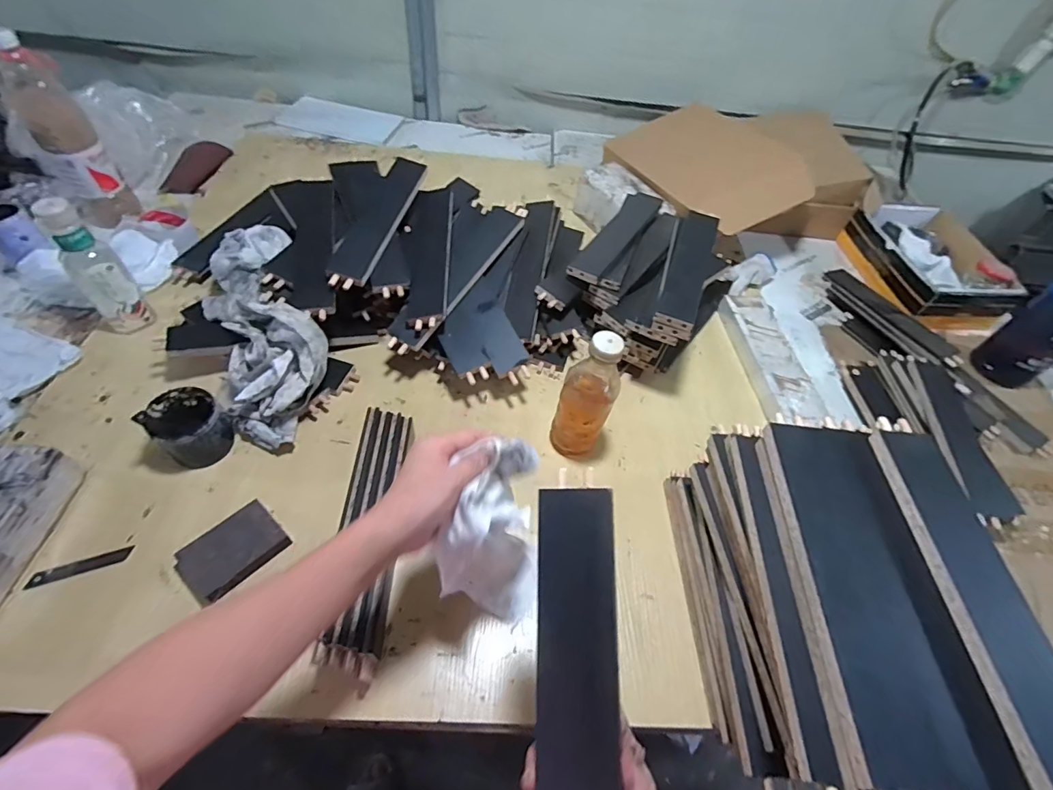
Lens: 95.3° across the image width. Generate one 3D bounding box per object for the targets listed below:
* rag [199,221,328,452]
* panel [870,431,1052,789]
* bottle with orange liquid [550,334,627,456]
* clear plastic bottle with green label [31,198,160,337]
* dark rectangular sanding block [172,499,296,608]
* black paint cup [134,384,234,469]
[{"bbox_3d":[-0.393,-0.116,0.709,0.145,0.100,0.403,-20,57,-19],"label":"rag"},{"bbox_3d":[0.360,0.156,0.380,0.059,0.016,0.290,6,53,-1],"label":"panel"},{"bbox_3d":[0.077,0.011,0.630,0.072,0.210,0.063,21,54,10],"label":"bottle with orange liquid"},{"bbox_3d":[-0.598,-0.175,0.663,0.059,0.182,0.048,-31,62,-25],"label":"clear plastic bottle with green label"},{"bbox_3d":[-0.337,0.177,0.548,0.104,0.020,0.070,-36,64,-28],"label":"dark rectangular sanding block"},{"bbox_3d":[-0.427,0.037,0.610,0.073,0.083,0.078,3,53,-4],"label":"black paint cup"}]

